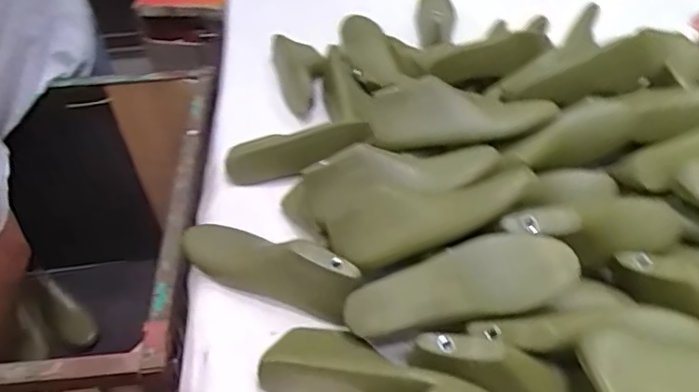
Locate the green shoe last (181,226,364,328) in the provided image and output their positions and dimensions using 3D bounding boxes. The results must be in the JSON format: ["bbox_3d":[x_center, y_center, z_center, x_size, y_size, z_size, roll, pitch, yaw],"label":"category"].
[{"bbox_3d":[-0.104,0.084,0.719,0.254,0.086,0.063,21,48,24],"label":"green shoe last"}]

